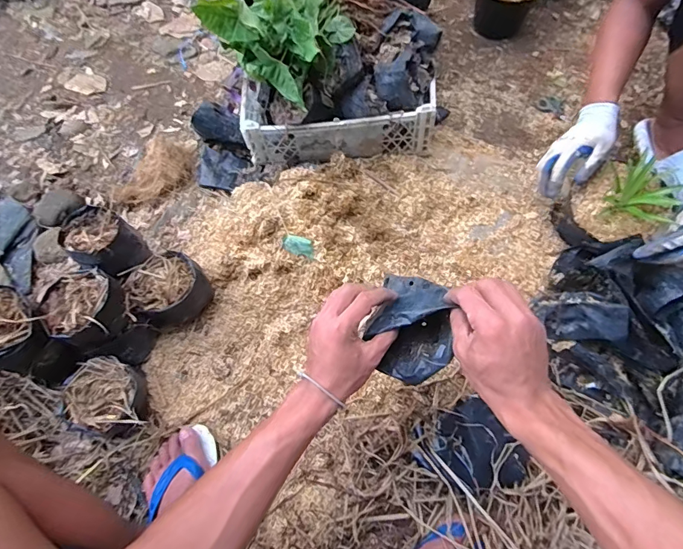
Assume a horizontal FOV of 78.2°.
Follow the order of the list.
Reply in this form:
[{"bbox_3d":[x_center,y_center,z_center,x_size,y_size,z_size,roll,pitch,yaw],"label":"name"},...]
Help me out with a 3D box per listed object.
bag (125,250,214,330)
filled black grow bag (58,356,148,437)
[{"bbox_3d":[-0.306,0.035,0.757,0.097,0.120,0.130,36,73,17],"label":"bag"},{"bbox_3d":[-0.372,0.202,0.682,0.119,0.094,0.117,-20,67,-6],"label":"filled black grow bag"}]

